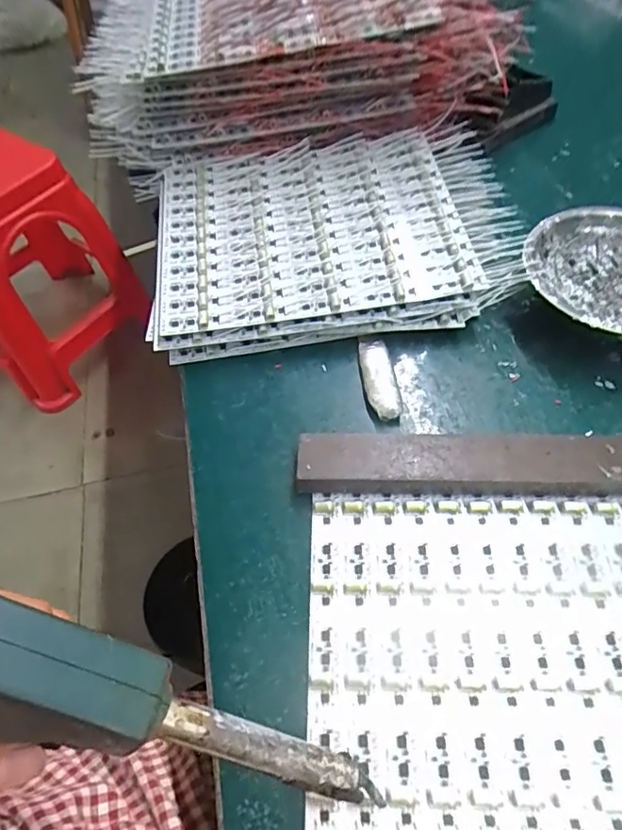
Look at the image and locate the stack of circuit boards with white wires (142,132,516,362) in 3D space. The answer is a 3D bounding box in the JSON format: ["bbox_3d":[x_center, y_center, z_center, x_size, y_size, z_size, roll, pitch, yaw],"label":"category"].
[{"bbox_3d":[0.010,-0.148,0.434,0.283,0.045,0.208,-7,56,-1],"label":"stack of circuit boards with white wires"}]

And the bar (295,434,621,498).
[{"bbox_3d":[0.093,0.029,0.319,0.199,0.020,0.035,-1,56,3],"label":"bar"}]

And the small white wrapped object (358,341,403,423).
[{"bbox_3d":[0.046,-0.026,0.363,0.021,0.013,0.067,-7,56,-2],"label":"small white wrapped object"}]

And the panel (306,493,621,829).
[{"bbox_3d":[0.097,0.143,0.253,0.193,0.004,0.225,-1,56,3],"label":"panel"}]

